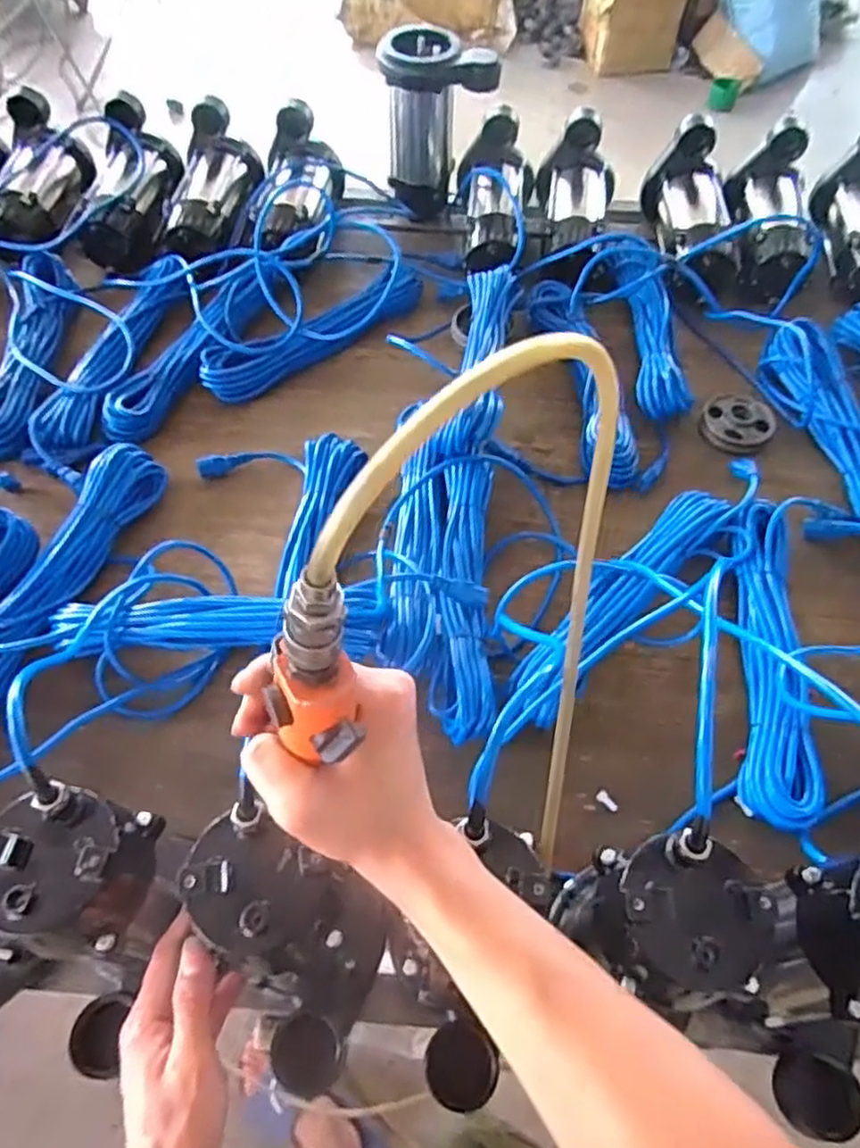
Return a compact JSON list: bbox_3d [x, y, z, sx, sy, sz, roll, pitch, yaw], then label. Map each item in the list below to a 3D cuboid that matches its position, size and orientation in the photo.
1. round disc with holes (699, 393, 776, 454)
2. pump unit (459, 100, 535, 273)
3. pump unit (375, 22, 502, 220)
[{"bbox_3d":[0.394,-0.191,0.907,0.089,0.027,0.089,0,58,-1],"label":"round disc with holes"},{"bbox_3d":[0.094,-0.557,1.057,0.117,0.133,0.264,5,58,3],"label":"pump unit"},{"bbox_3d":[0.010,-0.680,1.073,0.165,0.215,0.102,0,58,-1],"label":"pump unit"}]

